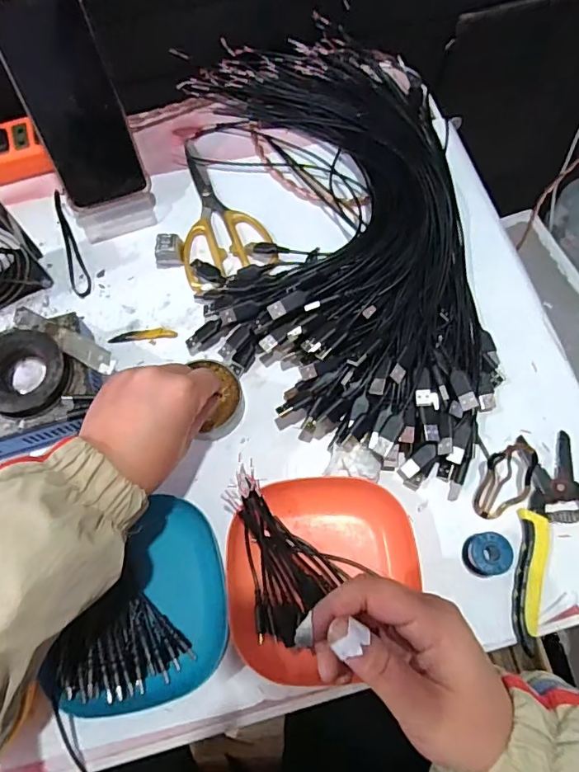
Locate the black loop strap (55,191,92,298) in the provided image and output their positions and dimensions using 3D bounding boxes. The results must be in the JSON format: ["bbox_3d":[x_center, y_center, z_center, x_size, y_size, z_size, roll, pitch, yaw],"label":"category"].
[{"bbox_3d":[-0.216,-0.139,0.492,0.017,0.014,0.117,-19,73,-5],"label":"black loop strap"}]

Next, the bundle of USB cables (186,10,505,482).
[{"bbox_3d":[0.041,-0.143,0.463,0.249,0.053,0.448,-5,72,0],"label":"bundle of USB cables"}]

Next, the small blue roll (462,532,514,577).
[{"bbox_3d":[0.151,0.129,0.382,0.030,0.026,0.031,0,72,1],"label":"small blue roll"}]

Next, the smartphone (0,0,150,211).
[{"bbox_3d":[-0.187,-0.242,0.433,0.076,0.164,0.009,-18,38,-4],"label":"smartphone"}]

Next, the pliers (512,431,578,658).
[{"bbox_3d":[0.217,0.117,0.389,0.116,0.018,0.149,-10,72,-2],"label":"pliers"}]

